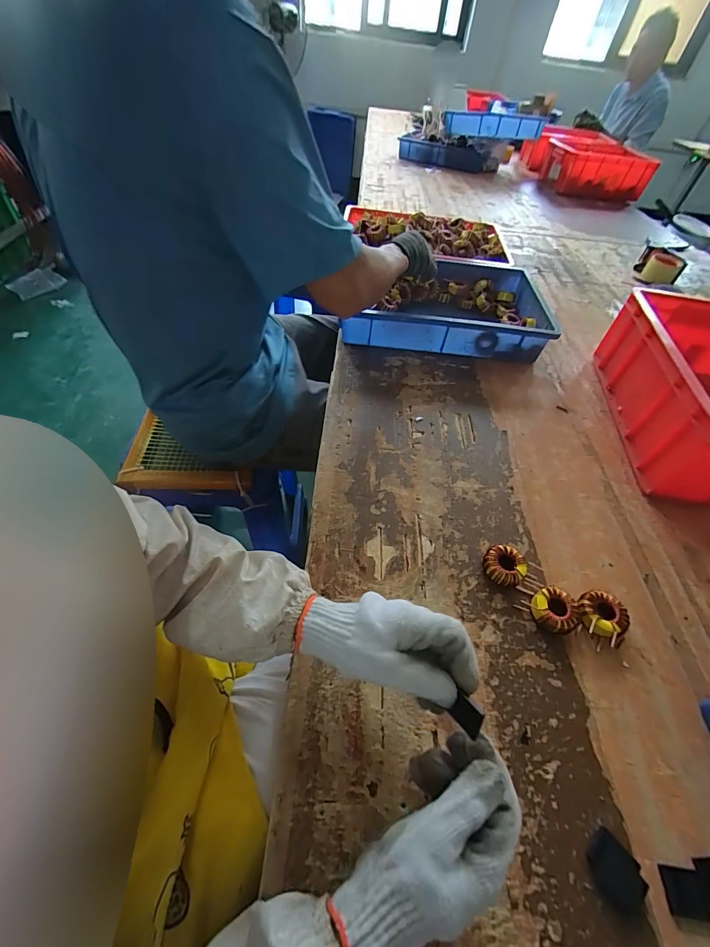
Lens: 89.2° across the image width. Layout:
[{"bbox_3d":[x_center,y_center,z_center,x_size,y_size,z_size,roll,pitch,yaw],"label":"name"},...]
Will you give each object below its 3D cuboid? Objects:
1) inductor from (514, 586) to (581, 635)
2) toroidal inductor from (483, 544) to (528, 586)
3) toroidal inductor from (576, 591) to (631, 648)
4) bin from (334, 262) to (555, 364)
[{"bbox_3d":[0.230,0.162,0.420,0.055,0.024,0.050,3,51,-4],"label":"inductor"},{"bbox_3d":[0.185,0.115,0.449,0.048,0.025,0.046,3,51,-4],"label":"toroidal inductor"},{"bbox_3d":[0.286,0.168,0.416,0.052,0.027,0.058,-17,55,-18],"label":"toroidal inductor"},{"bbox_3d":[0.193,-0.374,0.804,0.432,0.095,0.308,5,51,-2],"label":"bin"}]

